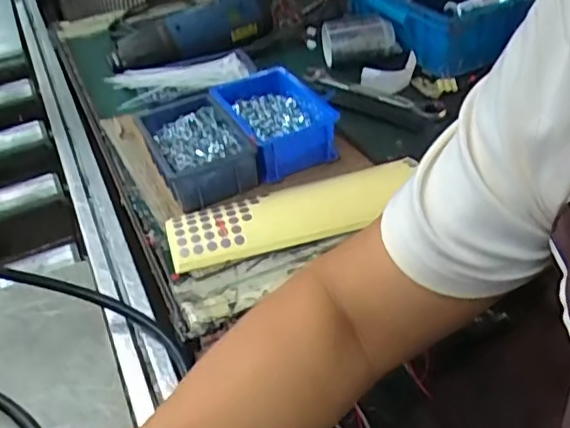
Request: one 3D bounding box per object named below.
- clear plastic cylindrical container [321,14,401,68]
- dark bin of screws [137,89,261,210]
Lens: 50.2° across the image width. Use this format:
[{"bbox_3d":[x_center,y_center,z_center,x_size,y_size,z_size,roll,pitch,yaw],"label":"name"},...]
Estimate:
[{"bbox_3d":[0.105,-0.251,0.870,0.105,0.057,0.068,-15,40,-10],"label":"clear plastic cylindrical container"},{"bbox_3d":[-0.098,-0.072,0.674,0.096,0.048,0.162,-20,41,-15],"label":"dark bin of screws"}]

